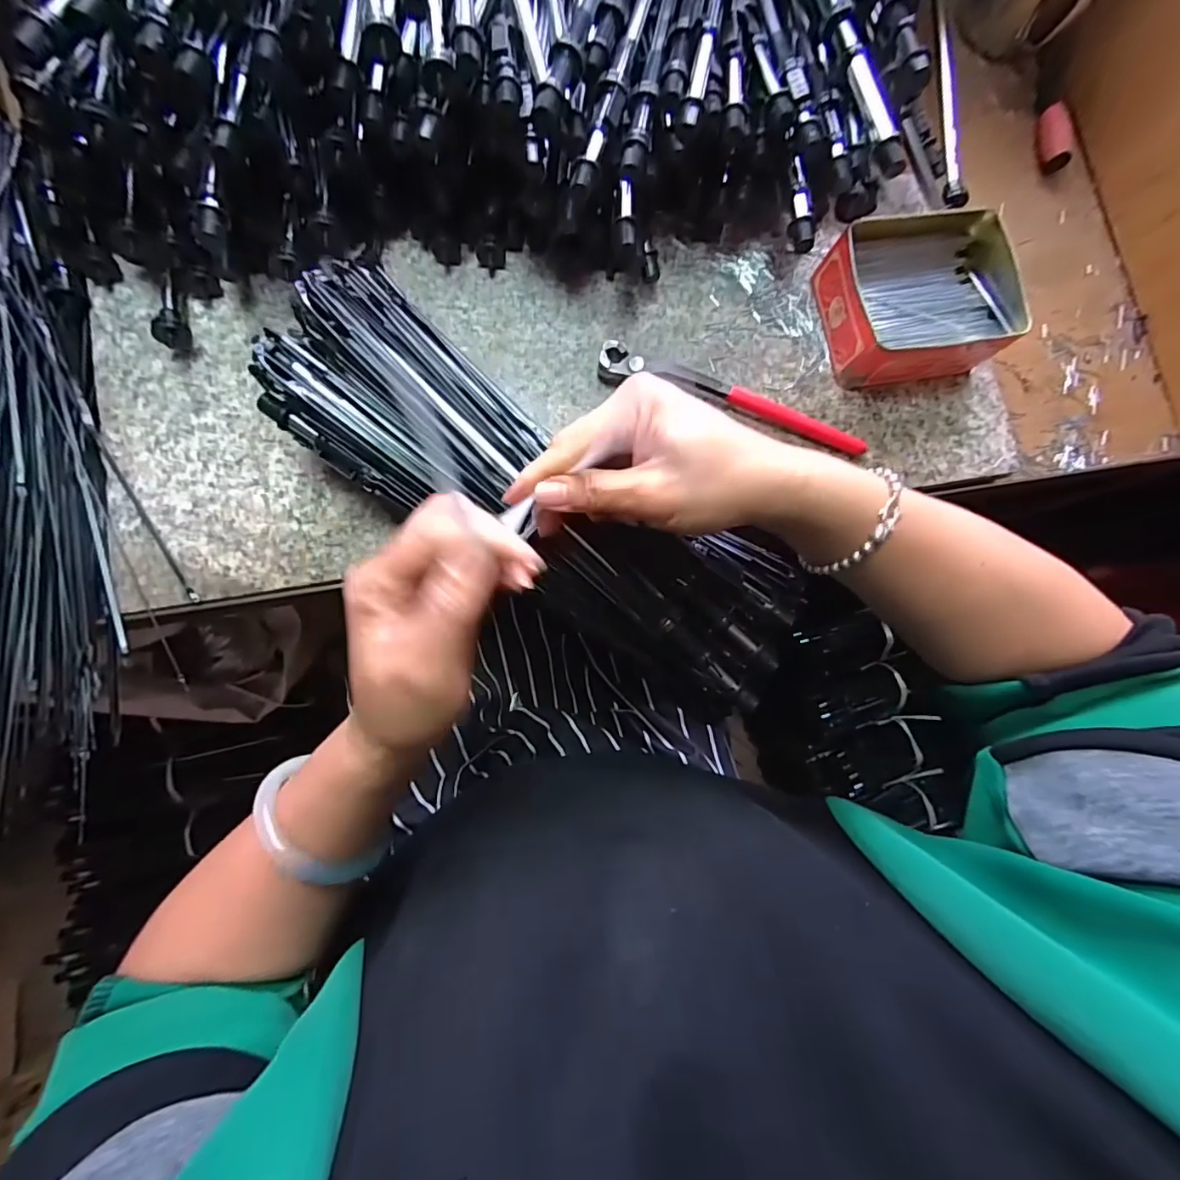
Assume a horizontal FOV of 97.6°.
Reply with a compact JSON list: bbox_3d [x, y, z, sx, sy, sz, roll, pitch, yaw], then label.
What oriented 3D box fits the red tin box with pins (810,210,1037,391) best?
[{"bbox_3d":[0.233,-0.211,0.370,0.125,0.049,0.111,-10,84,-8],"label":"red tin box with pins"}]

